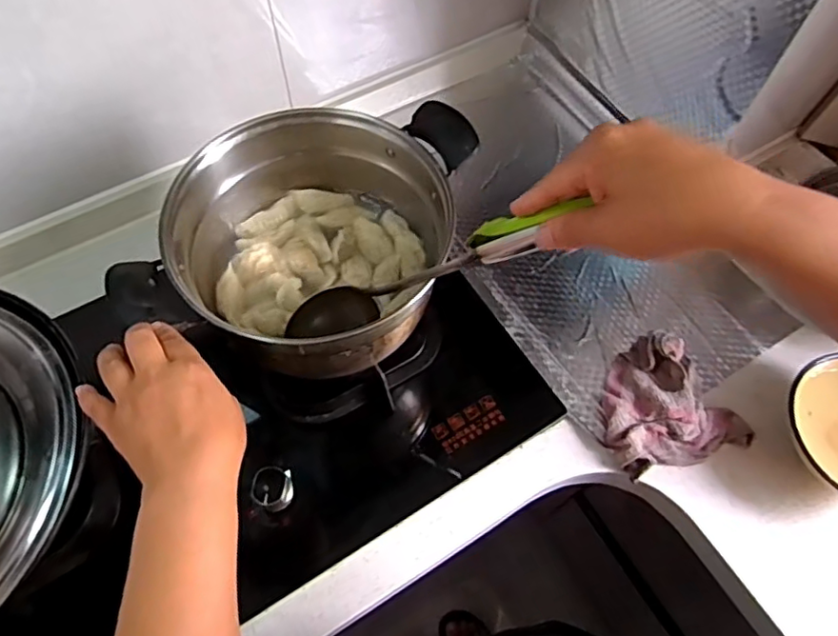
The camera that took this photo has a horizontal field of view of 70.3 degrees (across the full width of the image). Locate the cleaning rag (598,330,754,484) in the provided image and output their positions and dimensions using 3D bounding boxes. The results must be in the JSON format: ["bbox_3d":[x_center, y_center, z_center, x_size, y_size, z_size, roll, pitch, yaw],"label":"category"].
[{"bbox_3d":[0.296,0.114,0.729,0.169,0.042,0.170,-30,67,-15],"label":"cleaning rag"}]

